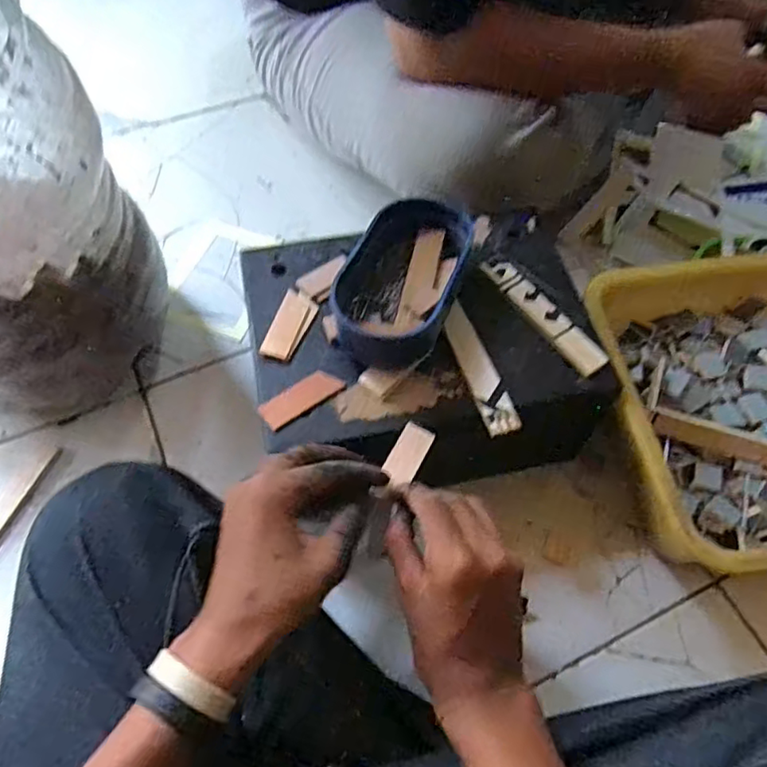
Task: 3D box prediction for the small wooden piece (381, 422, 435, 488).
[{"bbox_3d":[0.017,0.051,0.436,0.024,0.004,0.051,23,59,11],"label":"small wooden piece"}]

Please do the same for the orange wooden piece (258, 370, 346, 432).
[{"bbox_3d":[-0.061,0.010,0.450,0.063,0.007,0.023,-34,67,-19],"label":"orange wooden piece"}]

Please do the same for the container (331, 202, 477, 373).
[{"bbox_3d":[0.014,-0.081,0.488,0.086,0.041,0.148,21,62,10],"label":"container"}]

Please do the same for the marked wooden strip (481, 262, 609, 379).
[{"bbox_3d":[0.132,-0.057,0.499,0.026,0.010,0.127,-30,65,-17],"label":"marked wooden strip"}]

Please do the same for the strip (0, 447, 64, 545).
[{"bbox_3d":[-0.332,0.115,0.546,0.015,0.004,0.133,19,61,9],"label":"strip"}]

